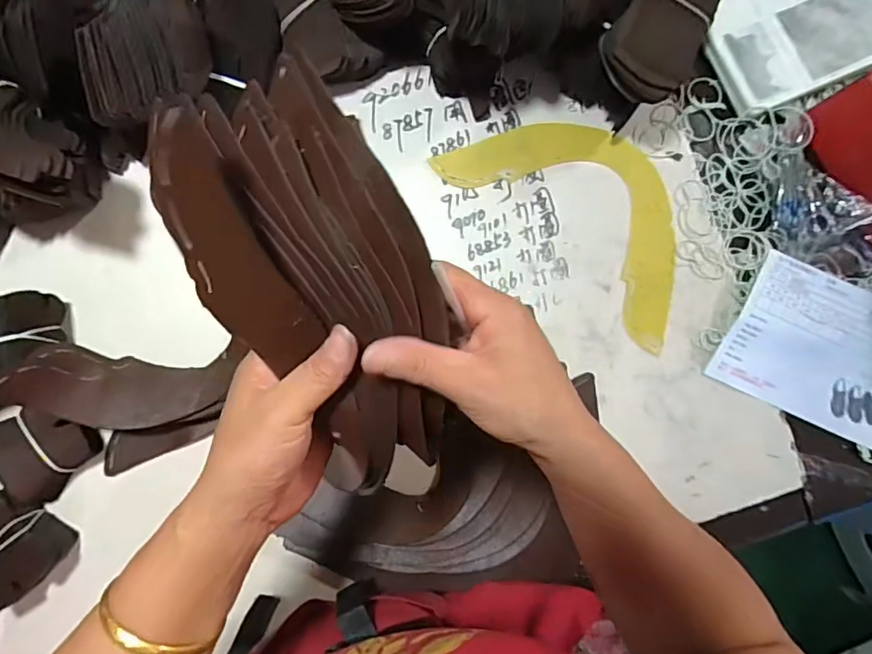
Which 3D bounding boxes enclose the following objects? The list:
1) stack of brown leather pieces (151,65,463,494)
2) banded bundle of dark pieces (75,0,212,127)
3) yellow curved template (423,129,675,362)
[{"bbox_3d":[-0.060,-0.022,0.288,0.110,0.070,0.224,-27,108,-4],"label":"stack of brown leather pieces"},{"bbox_3d":[-0.264,-0.272,0.455,0.095,0.067,0.166,-1,87,-1],"label":"banded bundle of dark pieces"},{"bbox_3d":[0.167,-0.135,0.557,0.305,0.008,0.158,40,87,1],"label":"yellow curved template"}]

